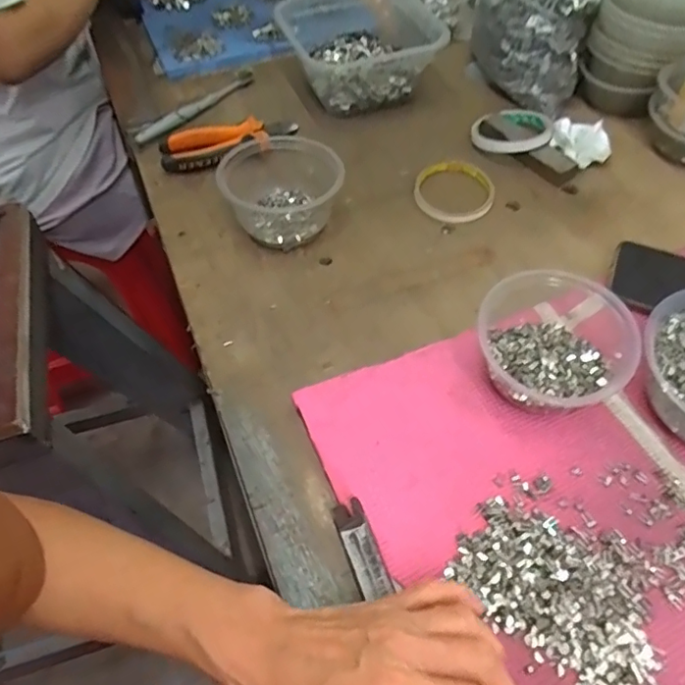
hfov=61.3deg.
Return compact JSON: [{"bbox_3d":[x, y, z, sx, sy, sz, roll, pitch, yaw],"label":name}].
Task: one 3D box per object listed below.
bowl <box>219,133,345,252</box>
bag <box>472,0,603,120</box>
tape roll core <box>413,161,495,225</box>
[{"bbox_3d":[-0.059,-0.150,0.560,0.108,0.068,0.105,0,54,0],"label":"bowl"},{"bbox_3d":[0.220,-0.392,0.647,0.133,0.197,0.151,11,56,10],"label":"bag"},{"bbox_3d":[0.116,-0.157,0.602,0.081,0.008,0.086,-2,56,3],"label":"tape roll core"}]

